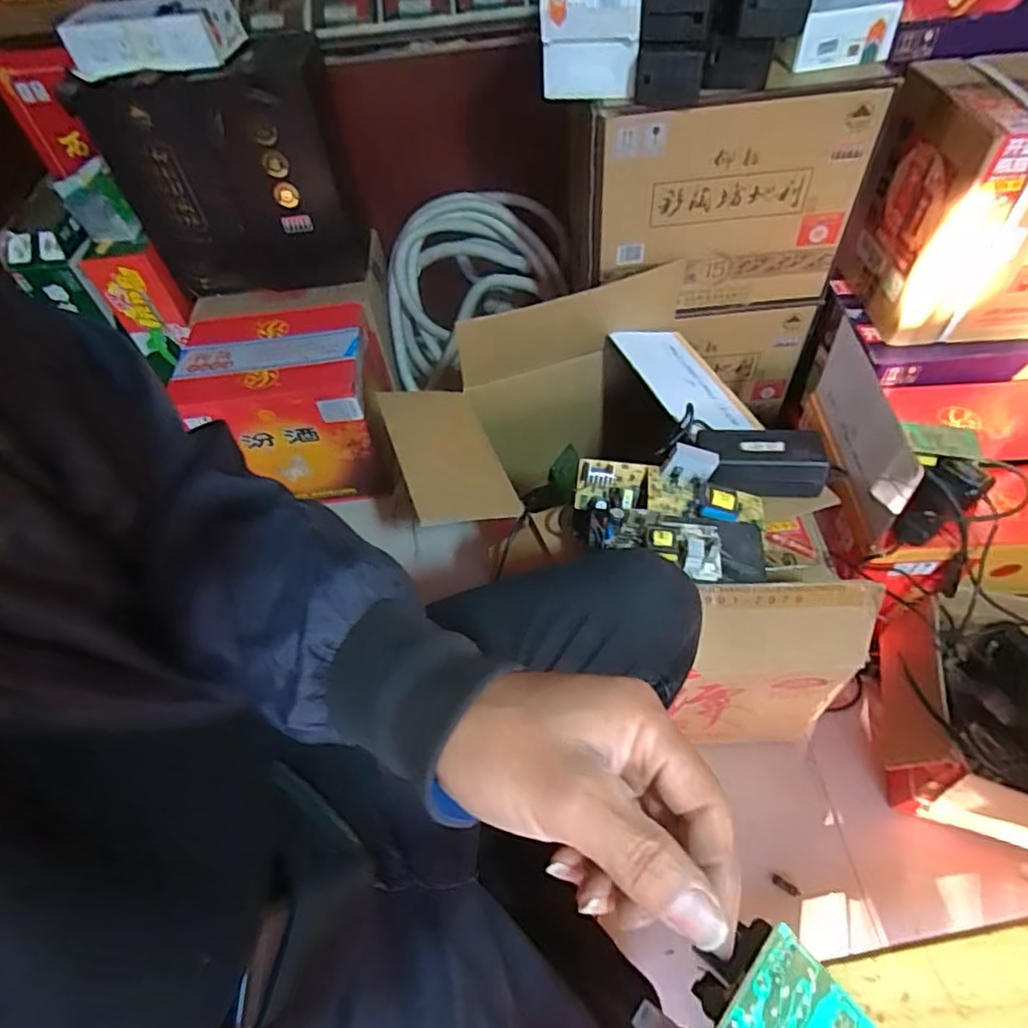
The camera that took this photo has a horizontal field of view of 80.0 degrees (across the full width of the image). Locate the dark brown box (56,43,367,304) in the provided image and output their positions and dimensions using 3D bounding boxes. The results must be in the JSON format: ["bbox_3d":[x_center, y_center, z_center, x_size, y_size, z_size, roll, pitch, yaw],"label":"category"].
[{"bbox_3d":[-0.467,-0.553,1.045,0.377,0.340,0.081,0,54,6],"label":"dark brown box"}]

